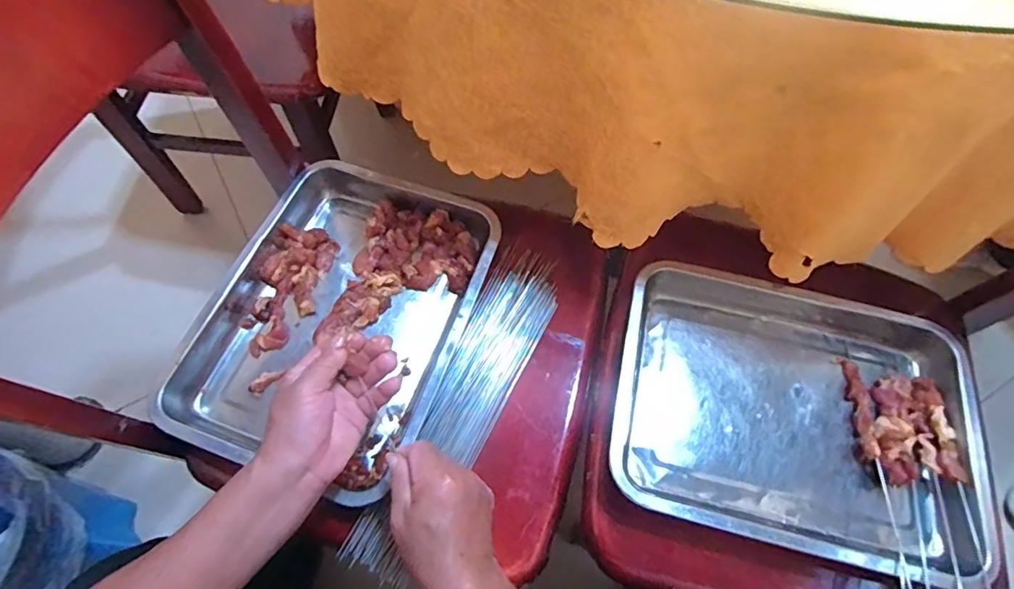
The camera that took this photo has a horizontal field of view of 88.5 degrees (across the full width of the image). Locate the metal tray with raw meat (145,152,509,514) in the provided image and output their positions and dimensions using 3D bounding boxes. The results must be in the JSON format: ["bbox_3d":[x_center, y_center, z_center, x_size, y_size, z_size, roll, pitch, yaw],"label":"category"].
[{"bbox_3d":[-0.173,0.015,0.569,0.262,0.048,0.358,19,65,8],"label":"metal tray with raw meat"}]

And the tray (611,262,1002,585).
[{"bbox_3d":[0.293,0.114,0.536,0.359,0.059,0.267,11,64,5],"label":"tray"}]

